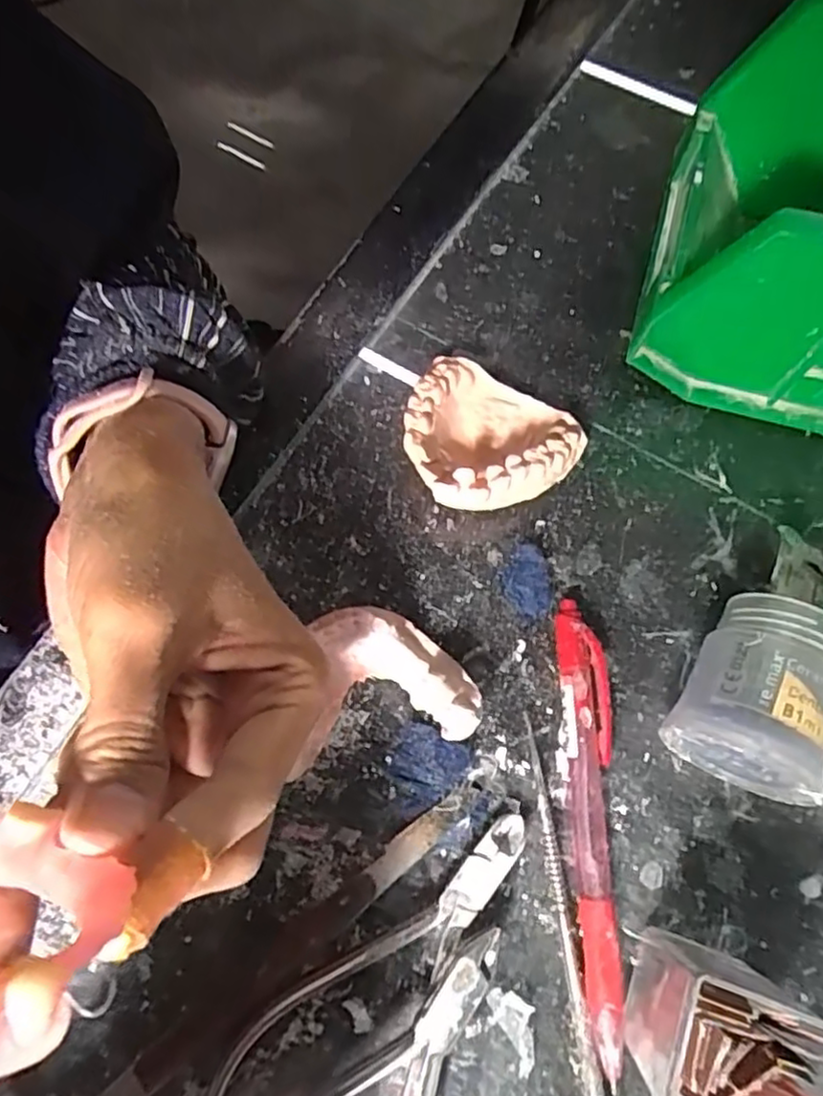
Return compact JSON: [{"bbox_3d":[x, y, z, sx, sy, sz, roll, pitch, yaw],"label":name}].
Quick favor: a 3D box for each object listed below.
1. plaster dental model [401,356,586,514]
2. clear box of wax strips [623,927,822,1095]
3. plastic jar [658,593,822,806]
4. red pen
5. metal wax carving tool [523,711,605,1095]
[{"bbox_3d":[0.026,-0.038,0.242,0.061,0.029,0.054,31,77,11],"label":"plaster dental model"},{"bbox_3d":[0.082,0.125,0.171,0.044,0.067,0.044,24,75,9],"label":"clear box of wax strips"},{"bbox_3d":[0.106,0.044,0.207,0.042,0.043,0.052,29,76,10],"label":"plastic jar"},{"bbox_3d":[0.058,0.085,0.213,0.017,0.011,0.133,-1,73,2],"label":"red pen"},{"bbox_3d":[0.050,0.130,0.201,0.006,0.007,0.151,-8,73,0],"label":"metal wax carving tool"}]

